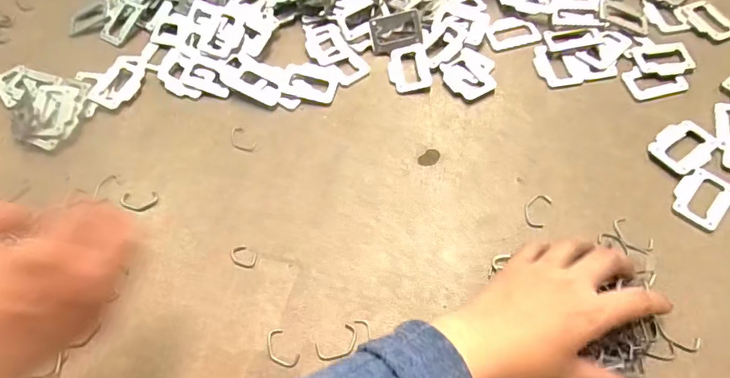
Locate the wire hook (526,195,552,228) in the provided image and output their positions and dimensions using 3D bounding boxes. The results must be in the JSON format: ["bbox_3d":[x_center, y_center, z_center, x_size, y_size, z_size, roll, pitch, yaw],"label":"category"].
[{"bbox_3d":[0.140,0.018,0.405,0.017,0.004,0.030,22,65,15],"label":"wire hook"}]

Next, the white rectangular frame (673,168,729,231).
[{"bbox_3d":[0.269,0.006,0.394,0.037,0.004,0.048,35,69,21],"label":"white rectangular frame"}]

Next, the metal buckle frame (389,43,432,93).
[{"bbox_3d":[0.043,-0.118,0.482,0.040,0.005,0.051,-4,61,2],"label":"metal buckle frame"}]

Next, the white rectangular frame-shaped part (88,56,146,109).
[{"bbox_3d":[-0.241,-0.106,0.493,0.039,0.009,0.061,16,63,13],"label":"white rectangular frame-shaped part"}]

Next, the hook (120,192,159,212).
[{"bbox_3d":[-0.196,0.011,0.430,0.031,0.004,0.021,-8,61,0],"label":"hook"}]

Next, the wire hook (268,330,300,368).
[{"bbox_3d":[-0.062,0.118,0.364,0.017,0.004,0.031,-38,65,-16],"label":"wire hook"}]

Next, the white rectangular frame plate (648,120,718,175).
[{"bbox_3d":[0.266,-0.036,0.417,0.049,0.005,0.040,-35,64,-14],"label":"white rectangular frame plate"}]

